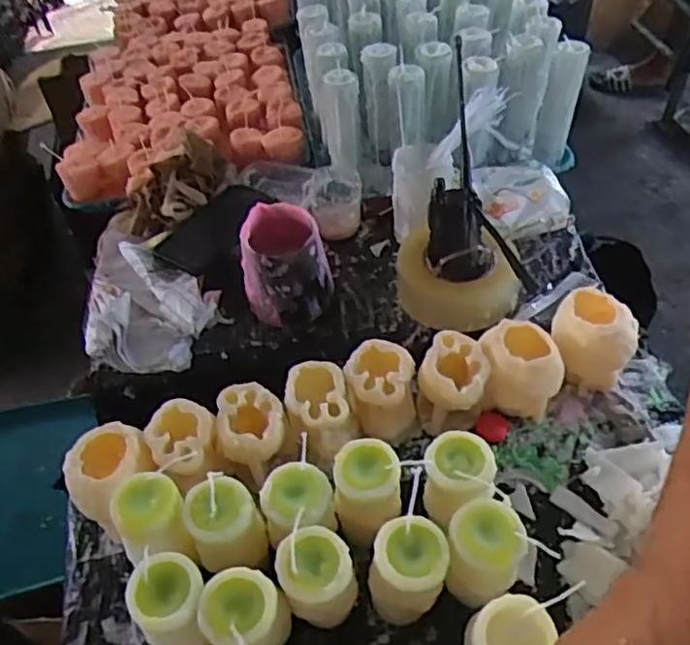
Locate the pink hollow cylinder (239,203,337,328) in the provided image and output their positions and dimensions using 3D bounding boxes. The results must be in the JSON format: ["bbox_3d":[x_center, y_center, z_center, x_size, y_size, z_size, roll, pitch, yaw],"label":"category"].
[{"bbox_3d":[-0.064,-0.061,0.732,0.095,0.110,0.088,-11,48,-4],"label":"pink hollow cylinder"}]

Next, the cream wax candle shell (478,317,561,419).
[{"bbox_3d":[0.166,0.049,0.634,0.076,0.081,0.065,5,49,10],"label":"cream wax candle shell"}]

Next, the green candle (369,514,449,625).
[{"bbox_3d":[0.045,0.178,0.478,0.055,0.066,0.051,-11,48,-4],"label":"green candle"}]

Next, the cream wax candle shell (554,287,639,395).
[{"bbox_3d":[0.238,0.022,0.648,0.071,0.083,0.072,-3,48,3],"label":"cream wax candle shell"}]

